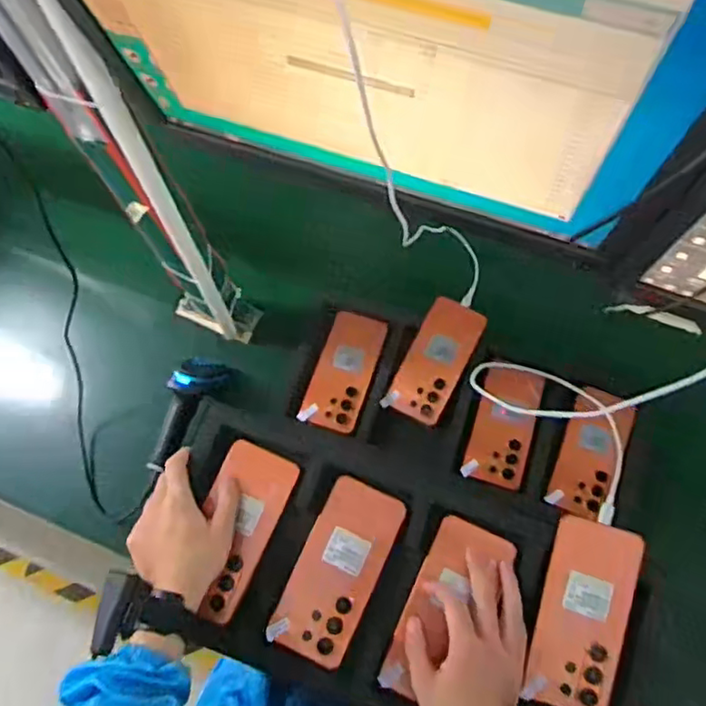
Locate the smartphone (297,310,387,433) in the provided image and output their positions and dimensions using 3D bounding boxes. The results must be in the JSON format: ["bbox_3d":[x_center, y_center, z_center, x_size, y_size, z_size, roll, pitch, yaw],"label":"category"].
[{"bbox_3d":[-0.011,0.026,0.874,0.081,0.010,0.172,17,72,8],"label":"smartphone"}]

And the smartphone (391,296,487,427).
[{"bbox_3d":[0.117,0.010,0.854,0.082,0.012,0.171,24,84,16],"label":"smartphone"}]

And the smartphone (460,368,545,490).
[{"bbox_3d":[0.204,0.098,0.825,0.076,0.013,0.157,18,72,8],"label":"smartphone"}]

